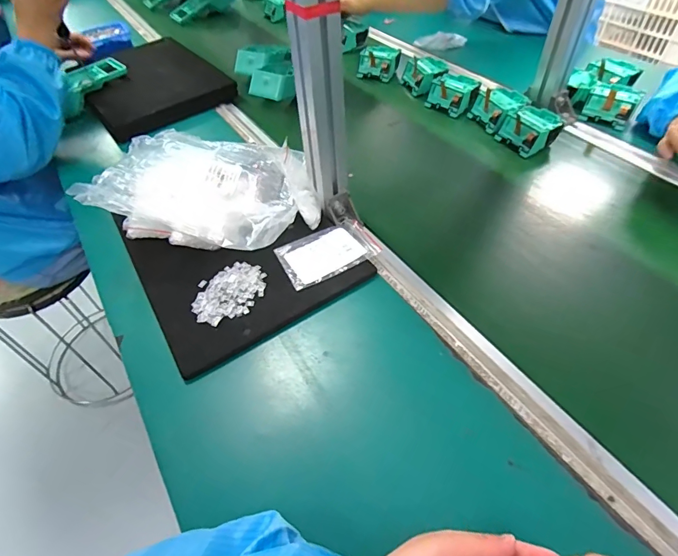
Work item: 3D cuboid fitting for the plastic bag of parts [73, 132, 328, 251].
[{"bbox_3d":[-0.168,-0.122,0.565,0.272,0.078,0.215,2,48,5],"label":"plastic bag of parts"}]

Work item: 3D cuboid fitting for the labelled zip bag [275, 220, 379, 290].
[{"bbox_3d":[-0.015,-0.037,0.525,0.120,0.013,0.081,-21,51,-16],"label":"labelled zip bag"}]

